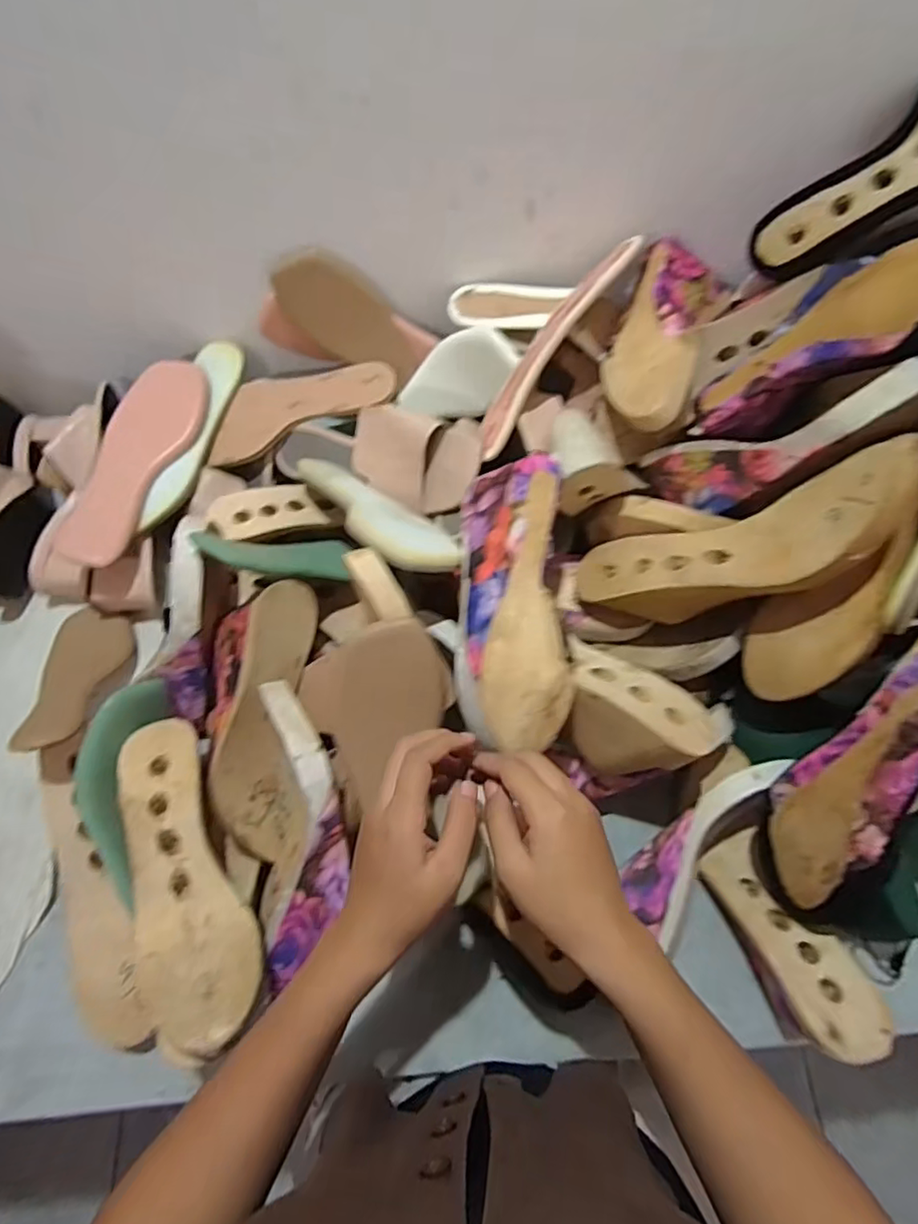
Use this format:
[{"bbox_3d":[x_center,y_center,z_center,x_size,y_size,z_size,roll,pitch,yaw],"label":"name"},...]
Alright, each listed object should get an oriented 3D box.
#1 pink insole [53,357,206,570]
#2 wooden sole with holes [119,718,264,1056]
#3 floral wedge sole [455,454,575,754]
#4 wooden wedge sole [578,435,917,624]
[{"bbox_3d":[-0.326,-0.155,0.618,0.080,0.026,0.230,14,66,7],"label":"pink insole"},{"bbox_3d":[-0.212,0.195,0.459,0.082,0.046,0.236,-24,67,-10],"label":"wooden sole with holes"},{"bbox_3d":[0.041,-0.009,0.462,0.084,0.061,0.218,2,65,2],"label":"floral wedge sole"},{"bbox_3d":[0.231,-0.051,0.492,0.274,0.072,0.093,-20,60,33],"label":"wooden wedge sole"}]

